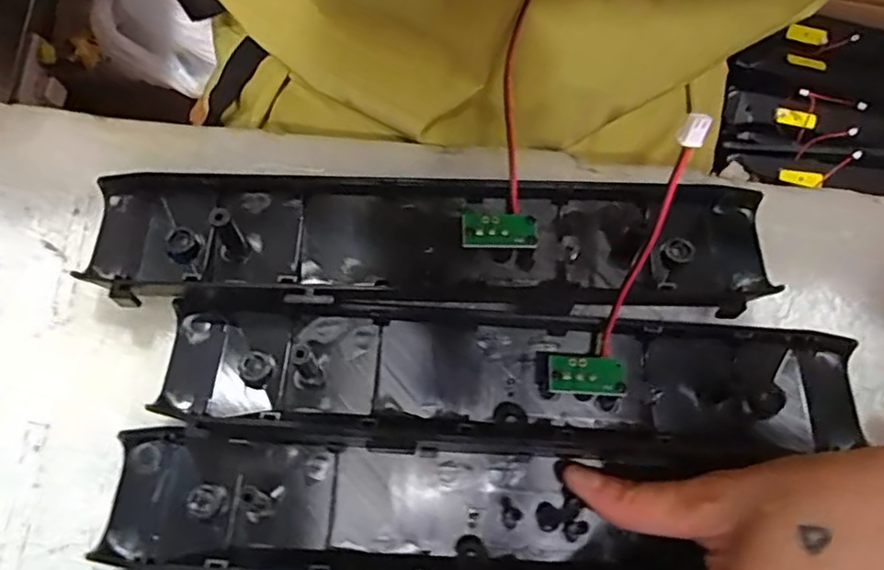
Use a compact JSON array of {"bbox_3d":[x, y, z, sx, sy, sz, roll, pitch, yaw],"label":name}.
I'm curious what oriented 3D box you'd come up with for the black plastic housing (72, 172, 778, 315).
[{"bbox_3d":[-0.006,-0.022,0.257,0.272,0.028,0.055,1,79,-1],"label":"black plastic housing"}]

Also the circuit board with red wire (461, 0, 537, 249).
[{"bbox_3d":[0.026,-0.071,0.257,0.030,0.031,0.111,3,79,-1],"label":"circuit board with red wire"}]

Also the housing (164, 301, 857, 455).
[{"bbox_3d":[0.024,0.036,0.250,0.272,0.022,0.051,3,79,-1],"label":"housing"}]

